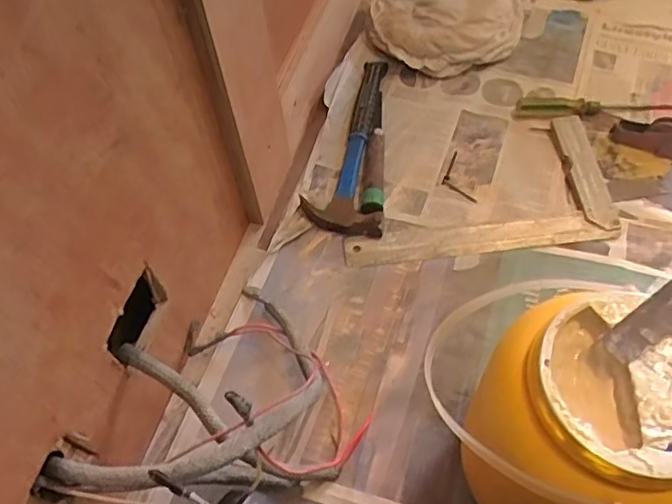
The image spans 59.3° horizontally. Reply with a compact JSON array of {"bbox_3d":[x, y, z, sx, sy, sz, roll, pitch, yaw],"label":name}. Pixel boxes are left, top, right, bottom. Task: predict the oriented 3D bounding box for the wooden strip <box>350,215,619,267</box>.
[{"bbox_3d":[0.155,-0.015,0.665,0.290,0.005,0.036,-6,70,7],"label":"wooden strip"}]

